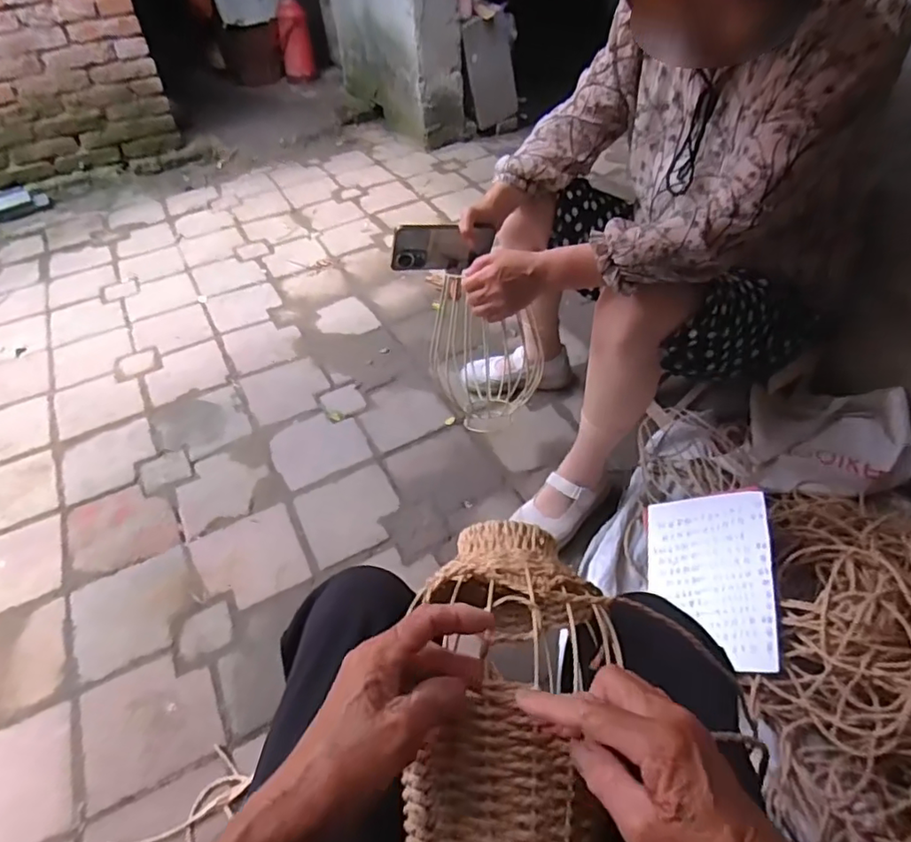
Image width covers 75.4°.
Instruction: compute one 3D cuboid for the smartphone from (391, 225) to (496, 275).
[{"bbox_3d":[-0.019,-0.271,0.931,0.159,0.071,0.014,-1,30,-19],"label":"smartphone"}]

